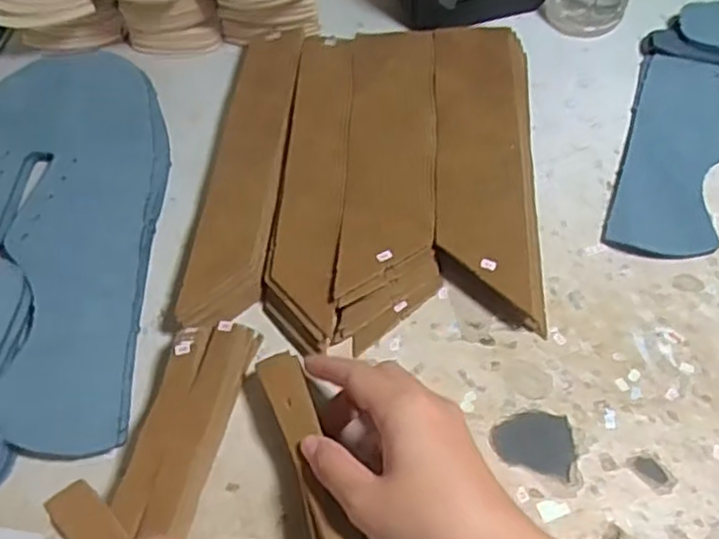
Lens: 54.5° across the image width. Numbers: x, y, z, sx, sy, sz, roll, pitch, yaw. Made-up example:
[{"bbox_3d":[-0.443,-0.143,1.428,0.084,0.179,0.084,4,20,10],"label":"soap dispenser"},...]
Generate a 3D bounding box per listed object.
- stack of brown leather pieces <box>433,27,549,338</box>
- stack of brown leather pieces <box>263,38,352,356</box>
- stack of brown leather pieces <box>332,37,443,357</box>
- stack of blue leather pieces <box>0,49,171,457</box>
[{"bbox_3d":[0.083,-0.073,0.458,0.066,0.022,0.235,2,58,2],"label":"stack of brown leather pieces"},{"bbox_3d":[-0.030,-0.063,0.453,0.043,0.021,0.244,2,58,2],"label":"stack of brown leather pieces"},{"bbox_3d":[0.021,-0.070,0.456,0.057,0.025,0.248,1,58,2],"label":"stack of brown leather pieces"},{"bbox_3d":[-0.218,-0.034,0.446,0.208,0.013,0.283,6,58,5],"label":"stack of blue leather pieces"}]

